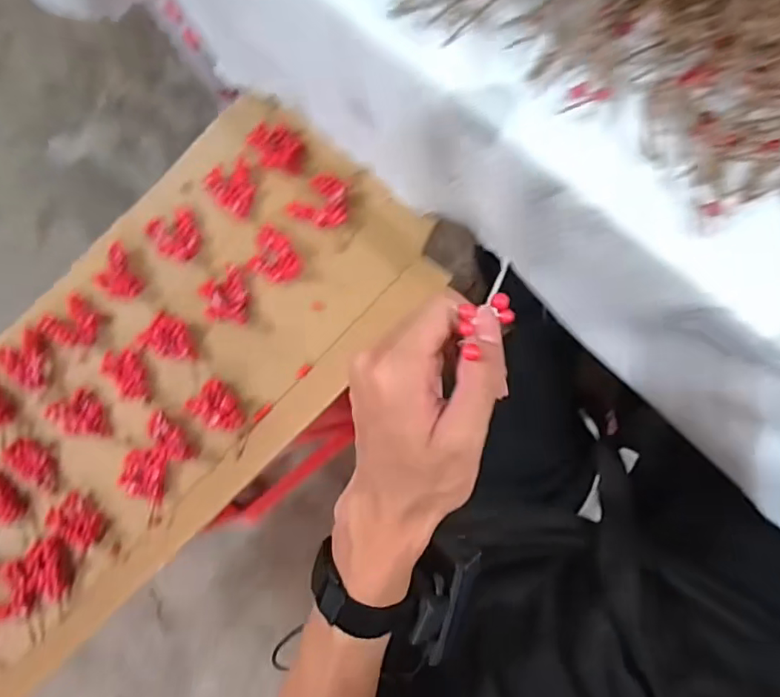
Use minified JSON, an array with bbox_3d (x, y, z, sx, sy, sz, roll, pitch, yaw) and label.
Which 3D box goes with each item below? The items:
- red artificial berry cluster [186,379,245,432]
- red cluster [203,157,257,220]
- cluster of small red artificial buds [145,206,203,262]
[{"bbox_3d":[-0.181,0.064,0.574,0.056,0.012,0.044,44,90,6],"label":"red artificial berry cluster"},{"bbox_3d":[-0.170,-0.180,0.594,0.050,0.019,0.063,-44,84,0],"label":"red cluster"},{"bbox_3d":[-0.234,-0.125,0.598,0.050,0.017,0.056,-33,85,1],"label":"cluster of small red artificial buds"}]

